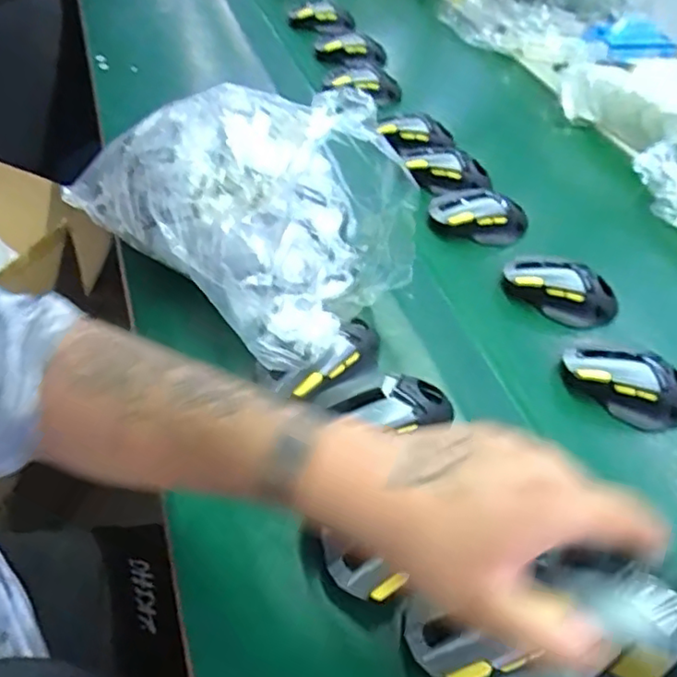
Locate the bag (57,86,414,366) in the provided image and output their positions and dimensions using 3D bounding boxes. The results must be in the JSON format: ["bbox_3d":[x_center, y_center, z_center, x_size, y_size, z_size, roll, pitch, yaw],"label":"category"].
[{"bbox_3d":[-0.093,-0.143,0.550,0.345,0.155,0.173,39,54,22],"label":"bag"}]

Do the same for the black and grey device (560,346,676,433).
[{"bbox_3d":[0.260,0.043,0.539,0.115,0.041,0.048,21,49,8],"label":"black and grey device"}]

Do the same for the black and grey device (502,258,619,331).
[{"bbox_3d":[0.228,-0.050,0.623,0.116,0.041,0.054,26,50,16],"label":"black and grey device"}]

